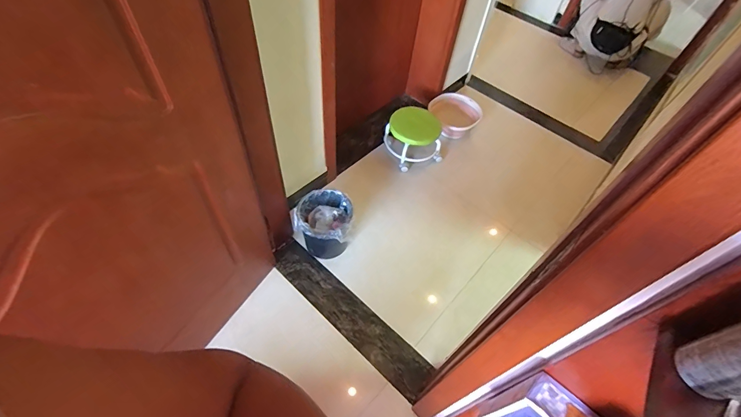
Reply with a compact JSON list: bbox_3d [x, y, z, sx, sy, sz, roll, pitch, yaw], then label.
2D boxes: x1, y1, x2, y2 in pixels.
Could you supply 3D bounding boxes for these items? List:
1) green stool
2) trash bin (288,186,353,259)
[{"bbox_3d":[0.213,-0.346,1.801,0.232,0.224,0.225,-16,57,-16],"label":"green stool"},{"bbox_3d":[-0.184,0.069,1.468,0.213,0.202,0.227,2,54,-3],"label":"trash bin"}]

